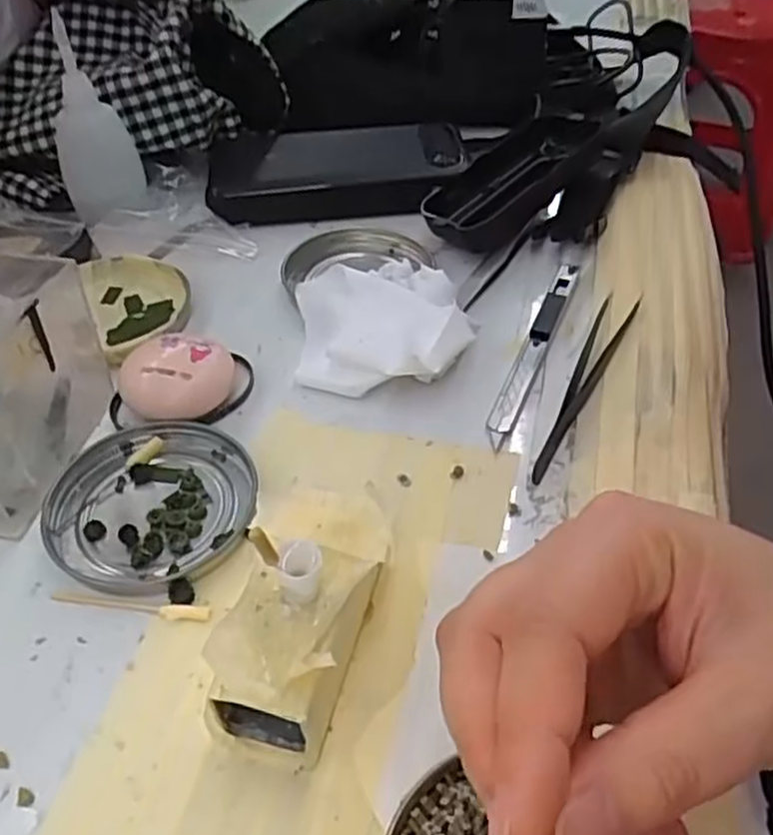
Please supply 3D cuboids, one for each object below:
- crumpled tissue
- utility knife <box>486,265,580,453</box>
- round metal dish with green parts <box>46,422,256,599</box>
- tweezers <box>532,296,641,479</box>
[{"bbox_3d":[-0.003,-0.045,0.360,0.077,0.026,0.082,-3,45,-2],"label":"crumpled tissue"},{"bbox_3d":[0.072,-0.038,0.364,0.011,0.007,0.137,16,48,17],"label":"utility knife"},{"bbox_3d":[-0.092,0.033,0.299,0.075,0.008,0.076,-1,45,1],"label":"round metal dish with green parts"},{"bbox_3d":[0.088,-0.015,0.342,0.016,0.005,0.121,9,49,33],"label":"tweezers"}]

